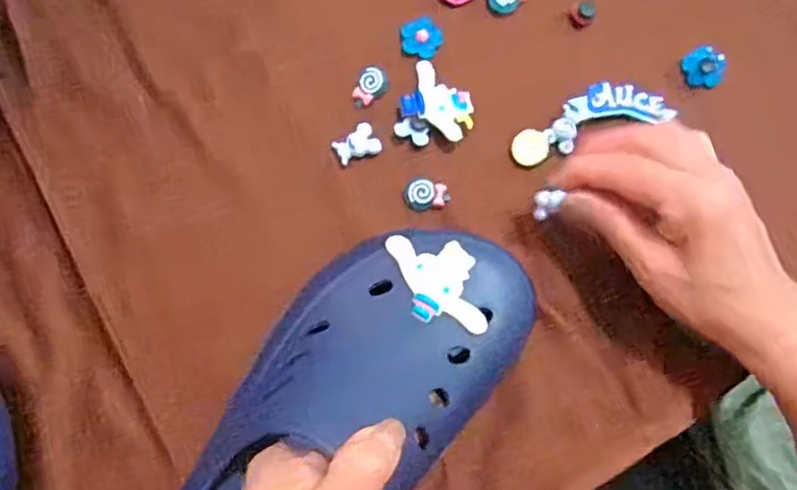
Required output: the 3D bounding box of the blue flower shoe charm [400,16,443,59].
[{"bbox_3d":[0.014,-0.127,0.424,0.024,0.004,0.025,0,74,-1],"label":"blue flower shoe charm"}]

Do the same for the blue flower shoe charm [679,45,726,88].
[{"bbox_3d":[0.183,-0.106,0.422,0.024,0.012,0.026,0,74,-1],"label":"blue flower shoe charm"}]

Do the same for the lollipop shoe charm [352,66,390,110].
[{"bbox_3d":[-0.017,-0.093,0.415,0.018,0.007,0.026,22,75,5],"label":"lollipop shoe charm"}]

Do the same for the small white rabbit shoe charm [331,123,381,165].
[{"bbox_3d":[-0.024,-0.058,0.405,0.025,0.004,0.019,-28,77,-8],"label":"small white rabbit shoe charm"}]

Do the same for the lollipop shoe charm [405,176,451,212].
[{"bbox_3d":[0.016,-0.029,0.399,0.025,0.005,0.019,18,75,4],"label":"lollipop shoe charm"}]

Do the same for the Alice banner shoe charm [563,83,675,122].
[{"bbox_3d":[0.132,-0.085,0.420,0.065,0.007,0.023,-2,75,-1],"label":"Alice banner shoe charm"}]

